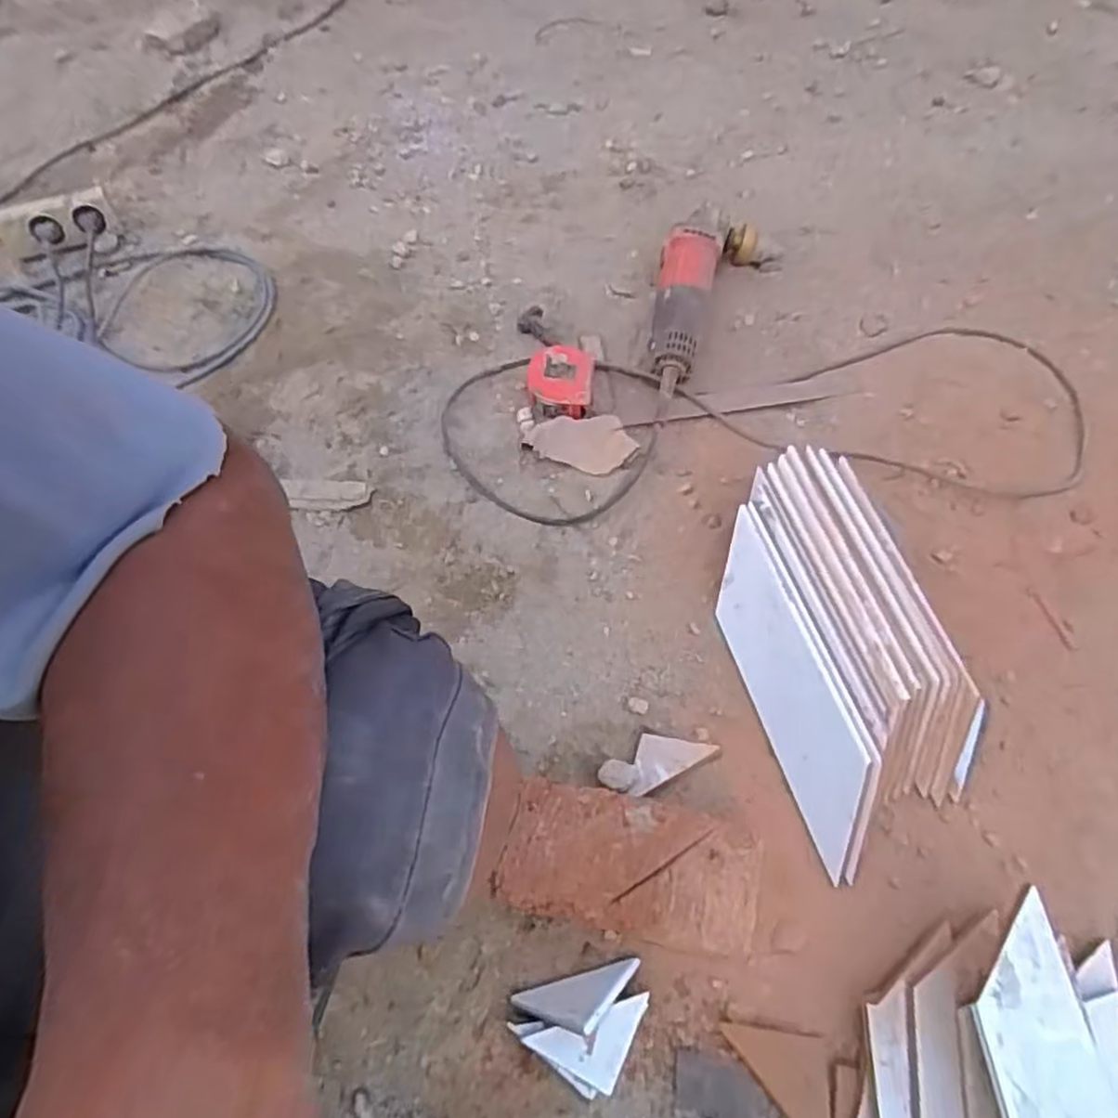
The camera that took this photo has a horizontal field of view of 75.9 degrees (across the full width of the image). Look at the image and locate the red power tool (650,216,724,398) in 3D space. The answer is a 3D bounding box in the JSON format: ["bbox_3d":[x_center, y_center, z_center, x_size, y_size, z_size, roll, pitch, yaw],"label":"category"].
[{"bbox_3d":[0.139,-0.286,0.823,0.071,0.076,0.237,11,59,6],"label":"red power tool"}]

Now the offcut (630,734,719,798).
[{"bbox_3d":[0.094,0.173,0.594,0.063,0.004,0.060,5,42,16],"label":"offcut"}]

